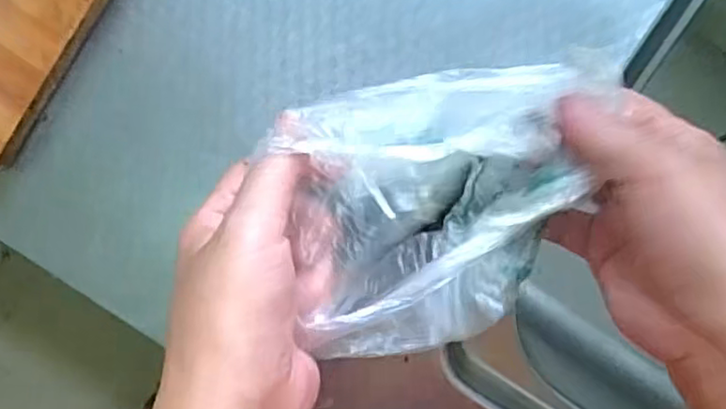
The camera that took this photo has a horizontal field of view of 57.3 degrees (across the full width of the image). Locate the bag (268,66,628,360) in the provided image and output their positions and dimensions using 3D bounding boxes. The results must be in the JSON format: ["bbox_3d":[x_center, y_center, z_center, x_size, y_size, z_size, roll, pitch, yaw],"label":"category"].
[{"bbox_3d":[0.036,0.003,0.285,0.122,0.046,0.112,-5,95,2],"label":"bag"}]

